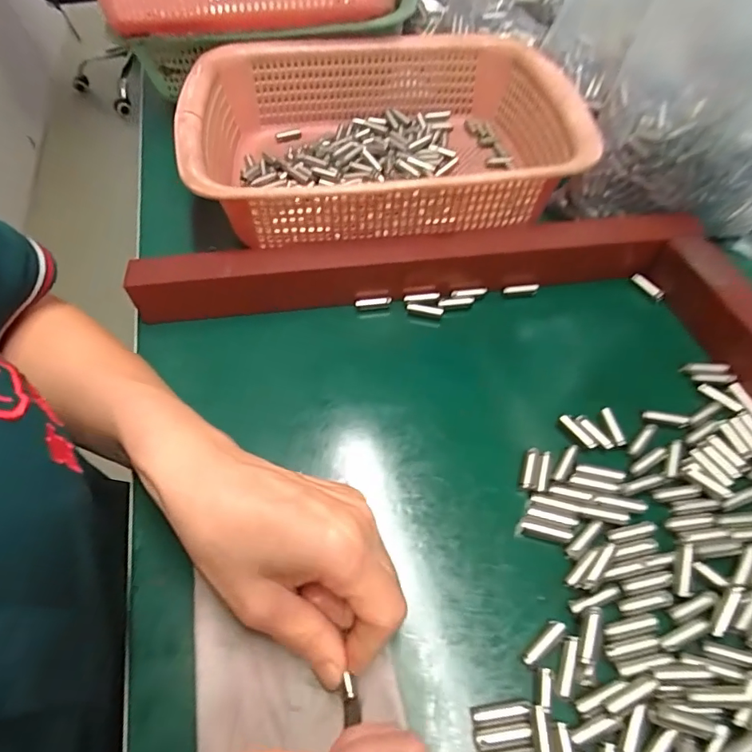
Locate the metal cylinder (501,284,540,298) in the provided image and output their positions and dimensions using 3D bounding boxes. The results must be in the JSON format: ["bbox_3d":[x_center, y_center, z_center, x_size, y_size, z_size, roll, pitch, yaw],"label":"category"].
[{"bbox_3d":[0.107,-0.063,0.353,0.026,0.008,0.006,-10,56,-4],"label":"metal cylinder"}]

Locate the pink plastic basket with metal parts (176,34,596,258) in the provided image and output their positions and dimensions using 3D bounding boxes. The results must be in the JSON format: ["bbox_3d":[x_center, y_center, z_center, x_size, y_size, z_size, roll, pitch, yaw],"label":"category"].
[{"bbox_3d":[0.008,-0.192,0.391,0.290,0.081,0.226,-8,56,-2],"label":"pink plastic basket with metal parts"}]

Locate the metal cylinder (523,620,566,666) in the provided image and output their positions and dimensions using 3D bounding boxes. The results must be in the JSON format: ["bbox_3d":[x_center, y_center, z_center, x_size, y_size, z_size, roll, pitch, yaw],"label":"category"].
[{"bbox_3d":[0.077,0.122,0.220,0.024,0.004,0.006,-36,62,-19],"label":"metal cylinder"}]

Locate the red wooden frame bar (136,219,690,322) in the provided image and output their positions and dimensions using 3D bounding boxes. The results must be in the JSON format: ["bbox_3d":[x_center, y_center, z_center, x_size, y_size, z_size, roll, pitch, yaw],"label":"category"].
[{"bbox_3d":[0.025,-0.080,0.337,0.370,0.046,0.035,-6,56,-1],"label":"red wooden frame bar"}]

